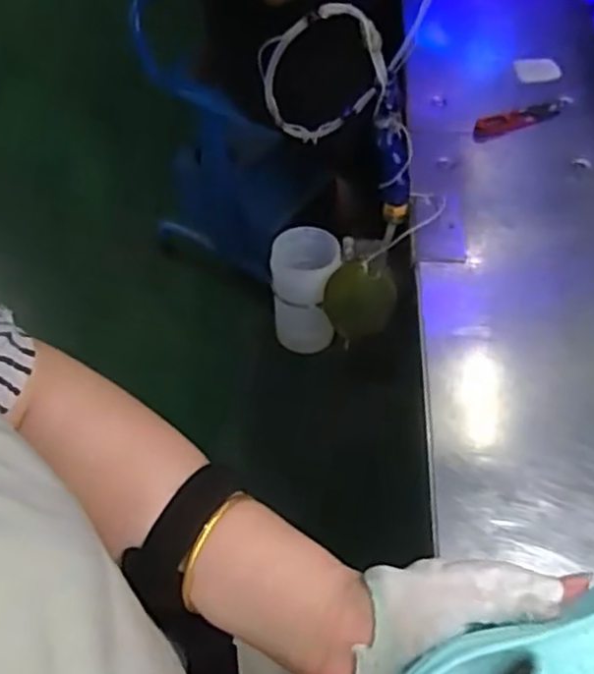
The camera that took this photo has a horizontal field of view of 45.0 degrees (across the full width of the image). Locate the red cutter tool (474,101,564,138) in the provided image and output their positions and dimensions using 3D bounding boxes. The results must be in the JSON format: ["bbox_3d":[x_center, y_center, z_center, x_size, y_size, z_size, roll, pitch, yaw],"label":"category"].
[{"bbox_3d":[0.242,-0.235,0.768,0.112,0.014,0.023,-21,56,-15],"label":"red cutter tool"}]

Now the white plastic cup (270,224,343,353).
[{"bbox_3d":[0.009,-0.052,0.772,0.068,0.131,0.079,6,54,4],"label":"white plastic cup"}]

